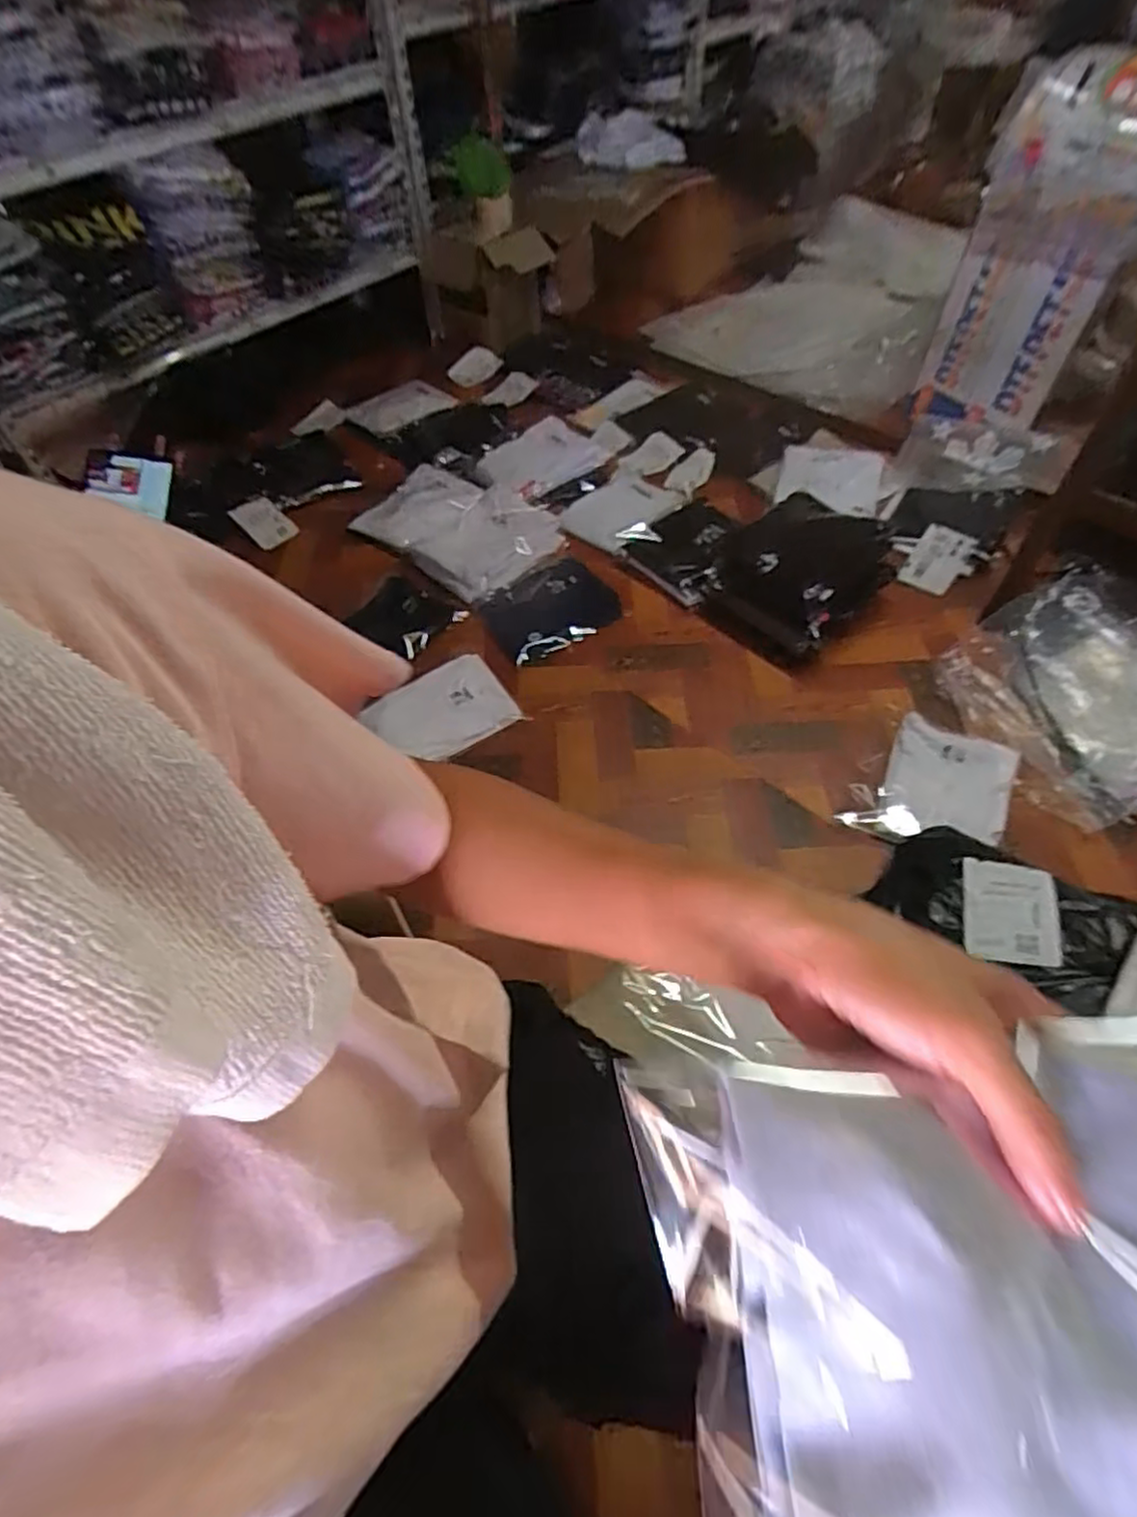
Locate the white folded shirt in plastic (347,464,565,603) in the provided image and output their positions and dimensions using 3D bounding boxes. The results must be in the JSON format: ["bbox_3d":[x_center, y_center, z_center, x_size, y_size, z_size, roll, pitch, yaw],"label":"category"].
[{"bbox_3d":[-0.281,-0.568,1.654,0.513,0.043,0.319,34,63,24],"label":"white folded shirt in plastic"}]

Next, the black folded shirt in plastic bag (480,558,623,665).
[{"bbox_3d":[-0.036,-0.335,1.501,0.289,0.036,0.243,-27,58,-15],"label":"black folded shirt in plastic bag"}]

